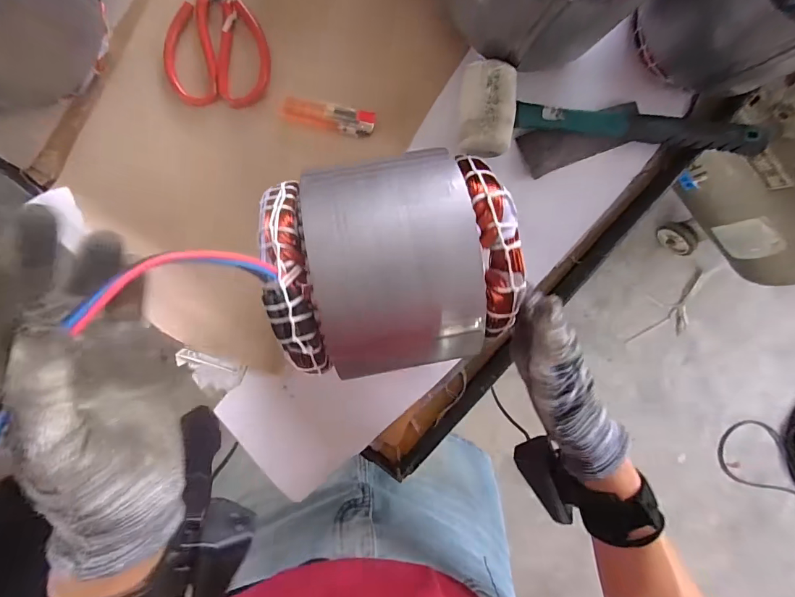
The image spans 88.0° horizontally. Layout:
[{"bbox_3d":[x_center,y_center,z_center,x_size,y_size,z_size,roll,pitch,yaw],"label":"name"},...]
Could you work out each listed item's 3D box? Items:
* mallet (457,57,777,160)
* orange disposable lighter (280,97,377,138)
[{"bbox_3d":[0.184,-0.167,0.373,0.279,0.049,0.093,-2,97,-5],"label":"mallet"},{"bbox_3d":[-0.063,-0.163,0.370,0.084,0.014,0.023,10,96,-6],"label":"orange disposable lighter"}]

